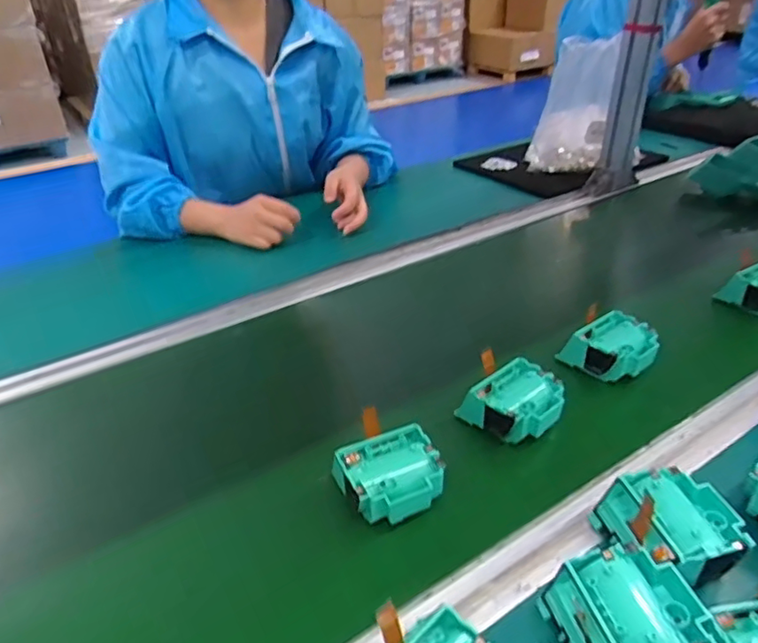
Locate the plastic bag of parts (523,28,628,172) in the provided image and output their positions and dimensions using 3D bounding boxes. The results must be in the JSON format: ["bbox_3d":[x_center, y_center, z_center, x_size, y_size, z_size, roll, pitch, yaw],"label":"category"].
[{"bbox_3d":[0.346,-0.379,1.040,0.145,0.225,0.052,14,35,21],"label":"plastic bag of parts"}]

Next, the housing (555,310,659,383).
[{"bbox_3d":[0.241,0.027,0.597,0.075,0.038,0.078,-22,38,-30],"label":"housing"}]

